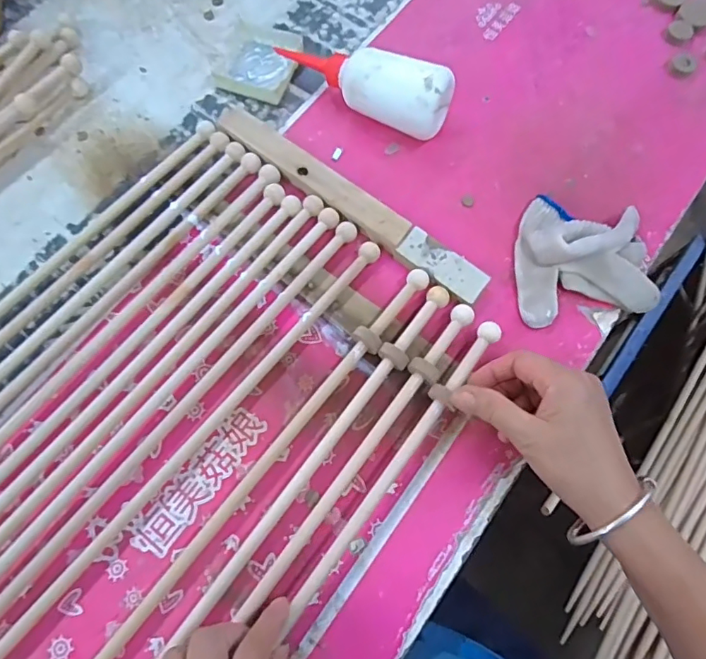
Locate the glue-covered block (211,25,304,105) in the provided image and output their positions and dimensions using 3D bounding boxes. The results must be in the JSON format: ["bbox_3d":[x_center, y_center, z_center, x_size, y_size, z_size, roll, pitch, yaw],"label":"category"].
[{"bbox_3d":[-0.095,-0.273,0.518,0.076,0.014,0.075,21,72,6],"label":"glue-covered block"}]

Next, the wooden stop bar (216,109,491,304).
[{"bbox_3d":[-0.007,-0.117,0.464,0.288,0.019,0.035,37,75,11],"label":"wooden stop bar"}]

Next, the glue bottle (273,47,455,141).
[{"bbox_3d":[0.003,-0.234,0.482,0.179,0.063,0.055,24,73,7],"label":"glue bottle"}]

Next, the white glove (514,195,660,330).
[{"bbox_3d":[0.195,-0.069,0.438,0.112,0.037,0.118,-7,72,-3],"label":"white glove"}]

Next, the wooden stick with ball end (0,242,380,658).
[{"bbox_3d":[-0.207,0.177,0.371,0.019,0.020,0.695,39,75,11],"label":"wooden stick with ball end"}]

